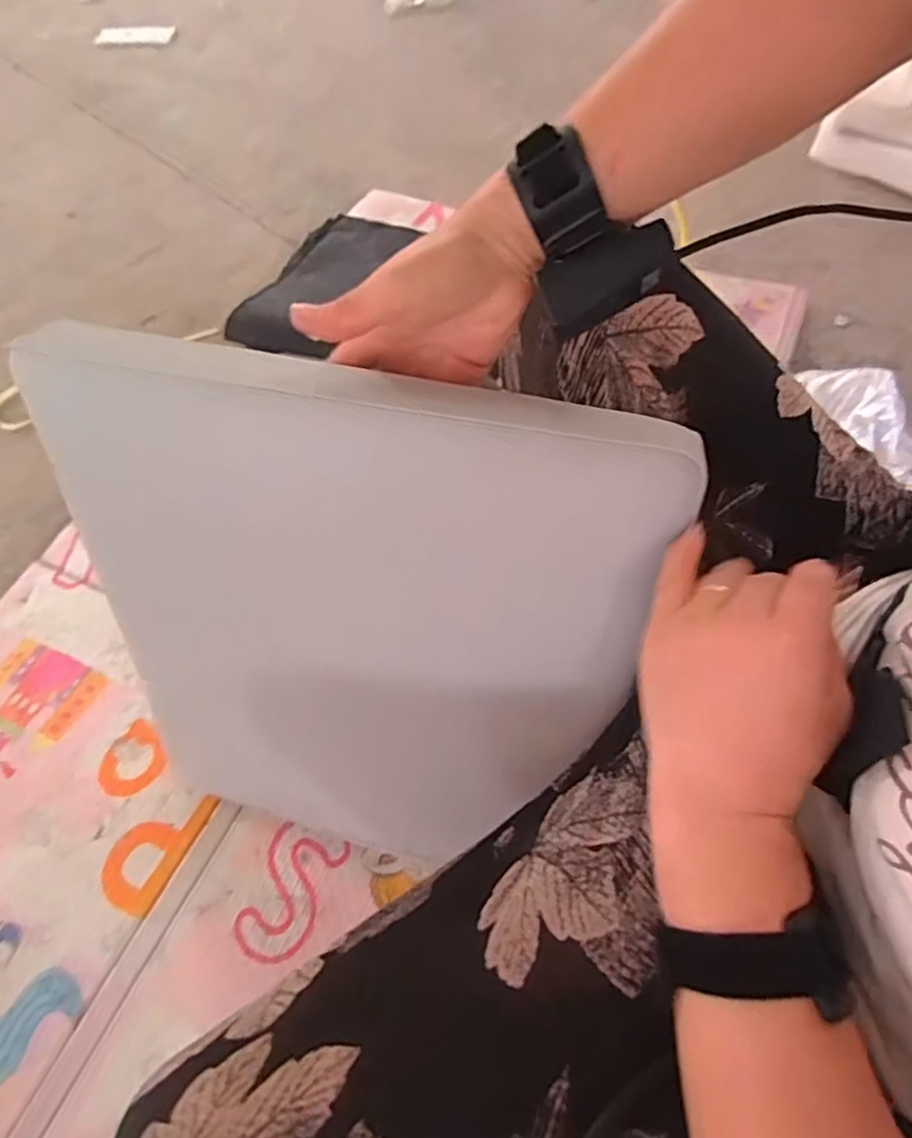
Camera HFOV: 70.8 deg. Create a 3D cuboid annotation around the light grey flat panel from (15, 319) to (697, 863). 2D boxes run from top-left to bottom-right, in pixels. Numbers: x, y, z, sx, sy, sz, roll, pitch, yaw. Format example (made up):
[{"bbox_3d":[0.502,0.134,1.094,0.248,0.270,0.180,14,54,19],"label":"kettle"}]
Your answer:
[{"bbox_3d":[-0.078,0.070,0.464,0.366,0.422,0.031,12,36,8],"label":"light grey flat panel"}]

